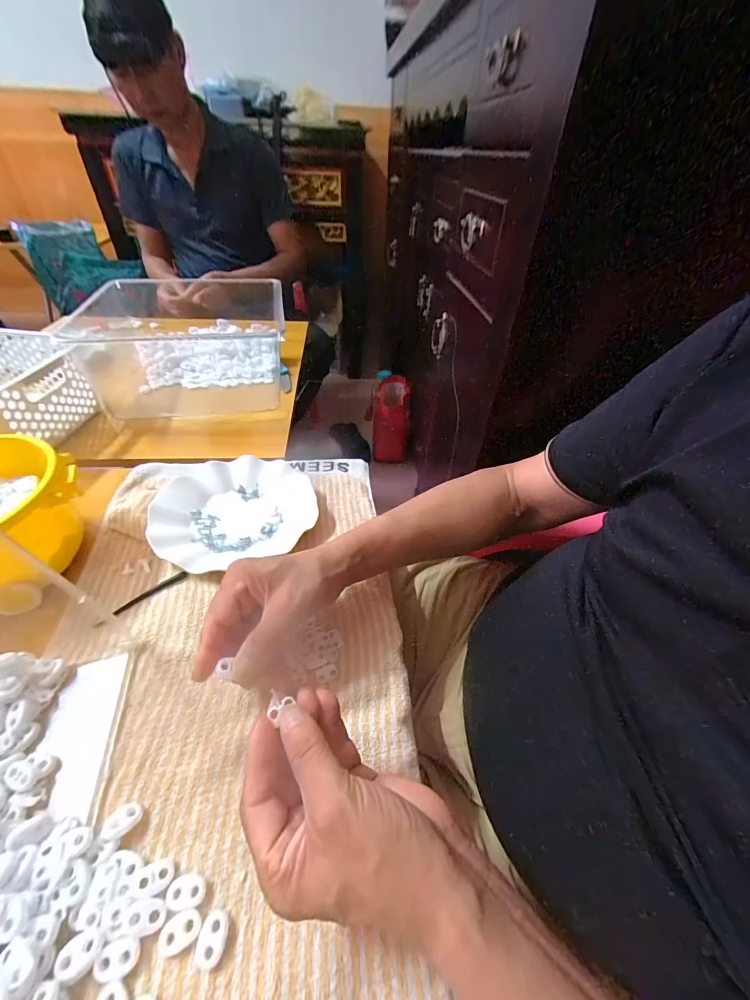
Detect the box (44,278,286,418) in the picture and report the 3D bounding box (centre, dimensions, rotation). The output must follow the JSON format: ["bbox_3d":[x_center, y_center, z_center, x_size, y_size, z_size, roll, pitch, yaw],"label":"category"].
[{"bbox_3d":[-0.339,-0.277,0.680,0.334,0.129,0.274,-6,43,-9],"label":"box"}]

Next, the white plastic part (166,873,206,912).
[{"bbox_3d":[-0.115,0.239,0.234,0.022,0.004,0.016,-6,44,-10],"label":"white plastic part"}]

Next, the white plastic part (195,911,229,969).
[{"bbox_3d":[-0.094,0.254,0.222,0.015,0.004,0.021,7,43,3],"label":"white plastic part"}]

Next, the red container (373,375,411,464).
[{"bbox_3d":[0.054,-0.293,1.367,0.124,0.267,0.179,-3,44,-7],"label":"red container"}]

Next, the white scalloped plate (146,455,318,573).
[{"bbox_3d":[-0.168,0.007,0.465,0.183,0.022,0.172,2,43,-2],"label":"white scalloped plate"}]

